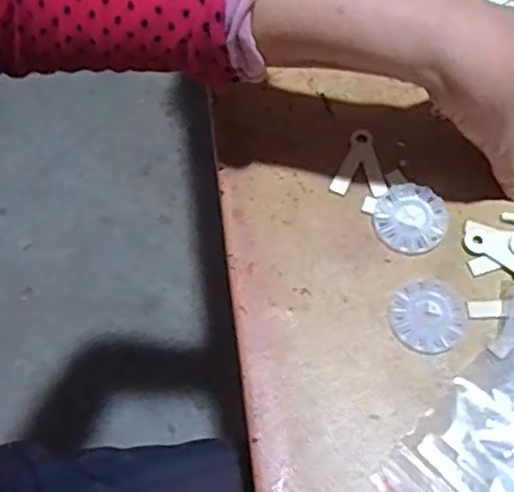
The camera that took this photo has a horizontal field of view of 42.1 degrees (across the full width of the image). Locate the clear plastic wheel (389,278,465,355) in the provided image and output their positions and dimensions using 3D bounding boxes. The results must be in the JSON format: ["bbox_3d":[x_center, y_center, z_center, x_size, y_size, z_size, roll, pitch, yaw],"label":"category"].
[{"bbox_3d":[0.090,0.036,0.350,0.037,0.006,0.040,0,66,1],"label":"clear plastic wheel"}]

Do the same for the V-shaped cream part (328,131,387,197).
[{"bbox_3d":[0.056,-0.047,0.387,0.029,0.004,0.044,-8,67,-2],"label":"V-shaped cream part"}]

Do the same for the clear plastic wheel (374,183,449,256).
[{"bbox_3d":[0.086,-0.015,0.371,0.039,0.007,0.038,0,66,1],"label":"clear plastic wheel"}]

